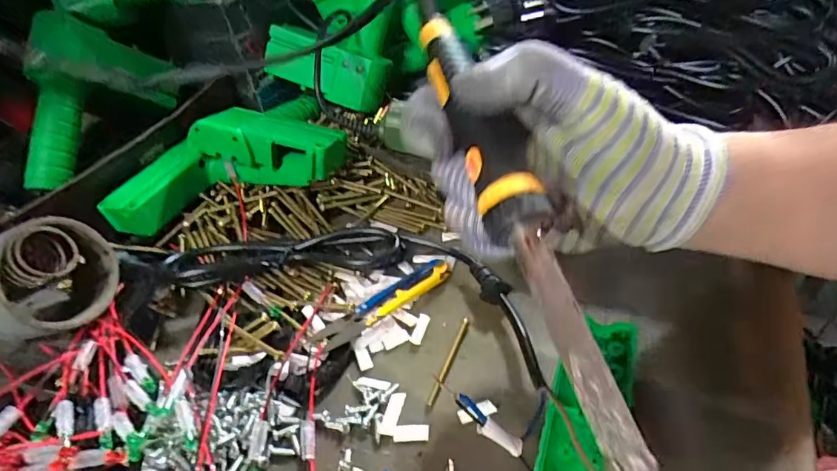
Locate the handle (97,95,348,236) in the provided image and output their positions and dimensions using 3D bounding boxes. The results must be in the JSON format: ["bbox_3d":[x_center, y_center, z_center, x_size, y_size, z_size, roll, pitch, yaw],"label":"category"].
[{"bbox_3d":[-0.152,-0.061,0.397,0.187,0.055,0.083,-12,43,-6],"label":"handle"}]

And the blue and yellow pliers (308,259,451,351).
[{"bbox_3d":[-0.021,0.041,0.312,0.094,0.011,0.025,-31,47,-23],"label":"blue and yellow pliers"}]

